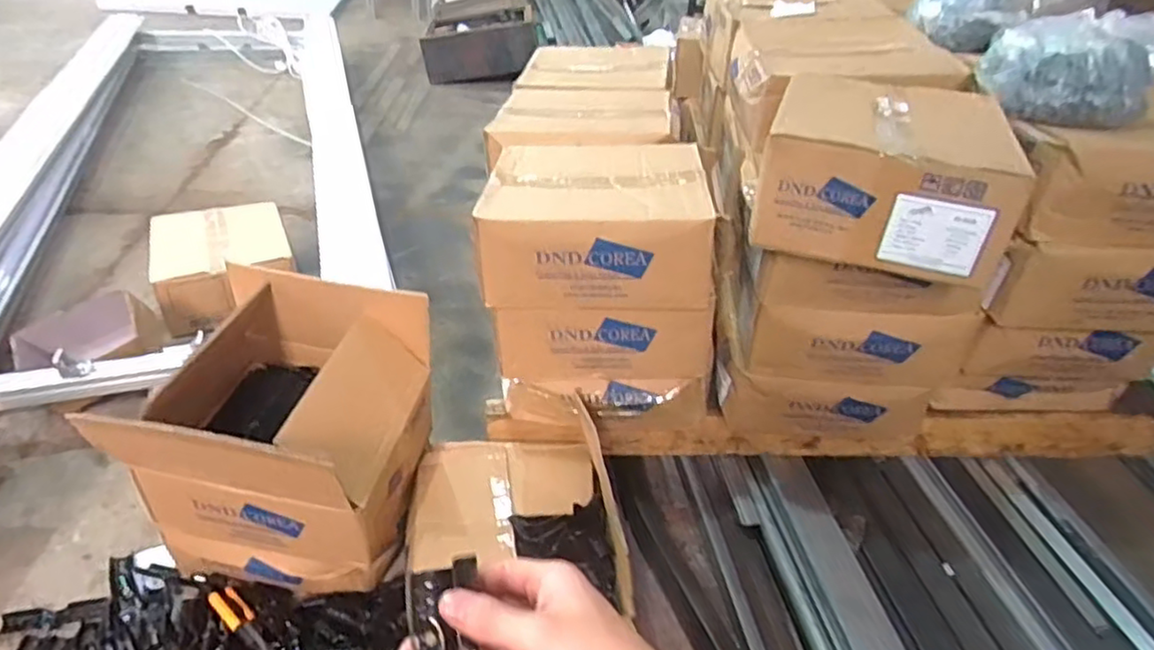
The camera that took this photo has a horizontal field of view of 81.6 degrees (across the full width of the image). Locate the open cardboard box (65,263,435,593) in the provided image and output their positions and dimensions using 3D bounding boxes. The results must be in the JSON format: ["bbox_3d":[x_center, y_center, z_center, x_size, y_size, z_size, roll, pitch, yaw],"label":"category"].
[{"bbox_3d":[-0.401,0.171,0.966,0.310,0.346,0.328,10,37,7],"label":"open cardboard box"}]

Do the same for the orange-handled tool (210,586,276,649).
[{"bbox_3d":[-0.450,0.410,0.910,0.151,0.014,0.036,32,44,31],"label":"orange-handled tool"}]

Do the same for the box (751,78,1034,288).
[{"bbox_3d":[0.394,-0.206,0.886,0.285,0.155,0.300,12,37,9],"label":"box"}]

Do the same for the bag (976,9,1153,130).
[{"bbox_3d":[0.704,-0.372,0.957,0.212,0.122,0.199,29,43,29],"label":"bag"}]

